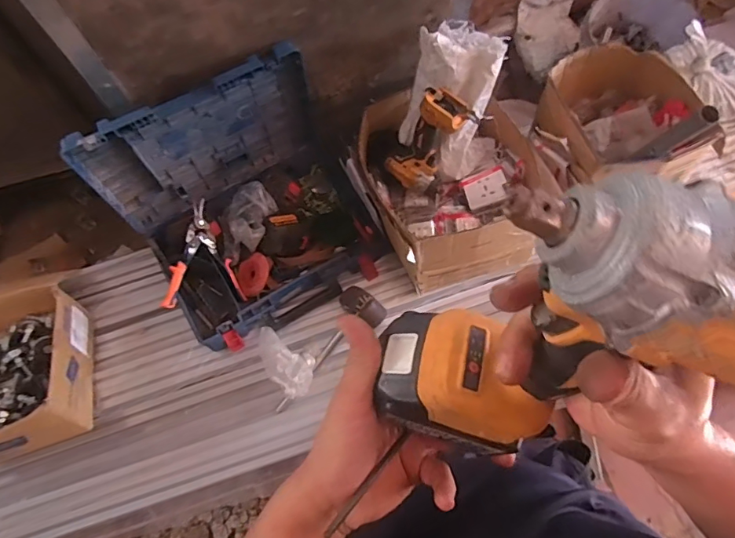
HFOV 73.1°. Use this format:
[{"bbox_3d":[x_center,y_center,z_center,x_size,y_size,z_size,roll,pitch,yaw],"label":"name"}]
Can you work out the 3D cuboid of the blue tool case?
[{"bbox_3d":[-0.229,-0.111,0.987,0.446,0.350,0.383,-31,75,-10],"label":"blue tool case"}]

